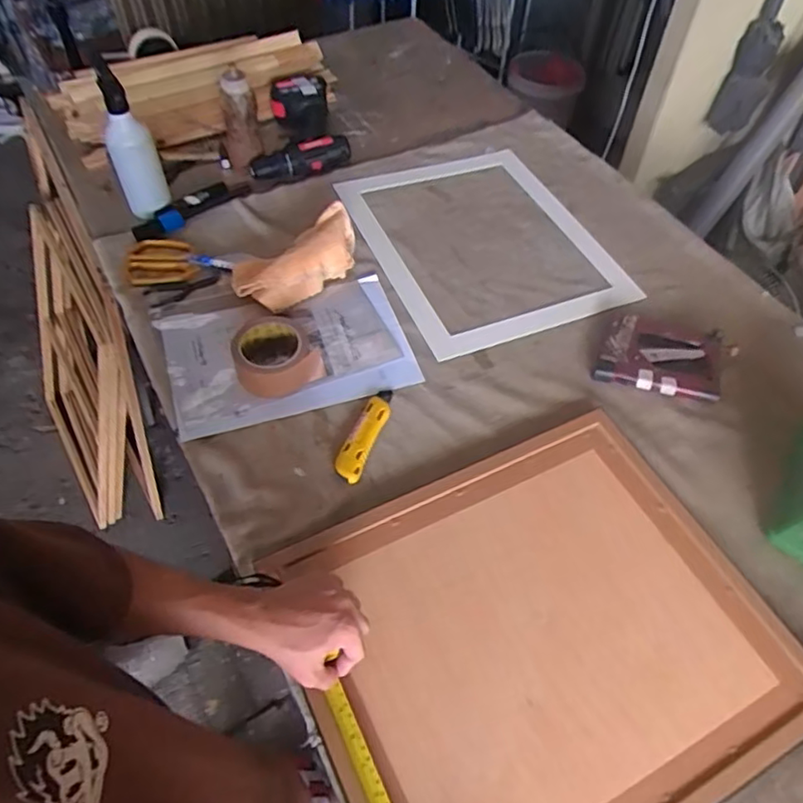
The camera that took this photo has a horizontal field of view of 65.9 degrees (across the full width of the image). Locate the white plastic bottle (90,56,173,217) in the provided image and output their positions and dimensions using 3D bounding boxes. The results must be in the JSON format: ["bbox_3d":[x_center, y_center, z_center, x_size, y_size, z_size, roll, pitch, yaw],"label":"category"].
[{"bbox_3d":[-0.420,-0.397,0.962,0.072,0.220,0.061,-22,56,-17],"label":"white plastic bottle"}]

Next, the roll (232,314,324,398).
[{"bbox_3d":[-0.173,-0.069,0.844,0.110,0.046,0.115,1,53,-1],"label":"roll"}]

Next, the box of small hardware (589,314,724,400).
[{"bbox_3d":[0.373,-0.067,0.900,0.166,0.023,0.135,14,53,9],"label":"box of small hardware"}]

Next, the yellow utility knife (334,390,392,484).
[{"bbox_3d":[-0.047,0.037,0.804,0.035,0.015,0.148,17,54,11],"label":"yellow utility knife"}]

